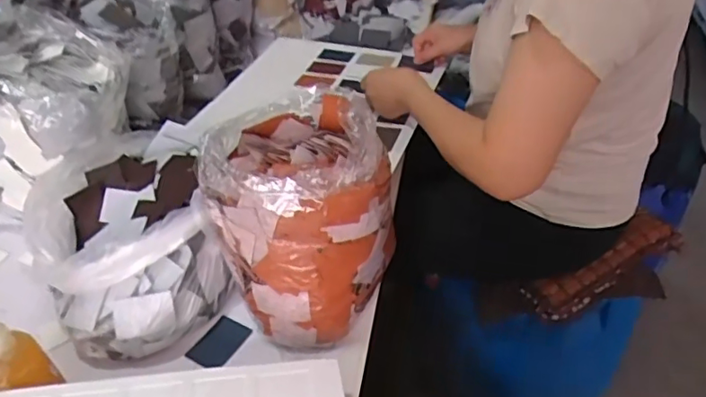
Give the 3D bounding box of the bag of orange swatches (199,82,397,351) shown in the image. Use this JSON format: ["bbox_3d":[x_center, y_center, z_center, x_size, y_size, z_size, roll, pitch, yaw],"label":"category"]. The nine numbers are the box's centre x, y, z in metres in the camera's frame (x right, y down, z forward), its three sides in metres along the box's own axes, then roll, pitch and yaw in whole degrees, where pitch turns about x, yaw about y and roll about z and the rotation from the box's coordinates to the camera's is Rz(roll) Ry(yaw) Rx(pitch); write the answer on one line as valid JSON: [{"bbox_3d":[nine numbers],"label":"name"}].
[{"bbox_3d":[-0.060,0.017,0.651,0.197,0.208,0.195,-5,39,-2],"label":"bag of orange swatches"}]

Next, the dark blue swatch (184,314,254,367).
[{"bbox_3d":[-0.156,0.169,0.669,0.046,0.008,0.070,20,44,27],"label":"dark blue swatch"}]

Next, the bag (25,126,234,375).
[{"bbox_3d":[-0.275,0.044,0.710,0.202,0.132,0.286,-15,40,-14],"label":"bag"}]

